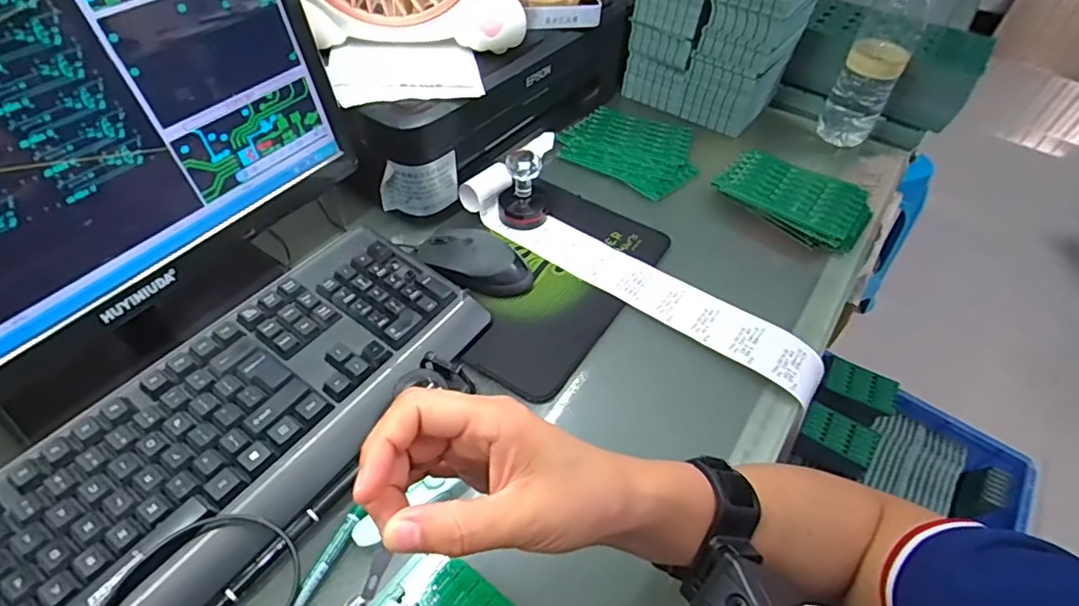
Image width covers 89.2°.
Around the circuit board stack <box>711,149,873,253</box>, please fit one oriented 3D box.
[{"bbox_3d":[0.282,-0.120,0.611,0.159,0.025,0.098,37,57,26],"label":"circuit board stack"}]

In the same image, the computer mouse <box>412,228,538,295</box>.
[{"bbox_3d":[-0.063,-0.038,0.524,0.106,0.035,0.060,25,52,18],"label":"computer mouse"}]

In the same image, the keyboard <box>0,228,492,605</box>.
[{"bbox_3d":[-0.228,0.103,0.385,0.165,0.041,0.438,29,54,21],"label":"keyboard"}]

